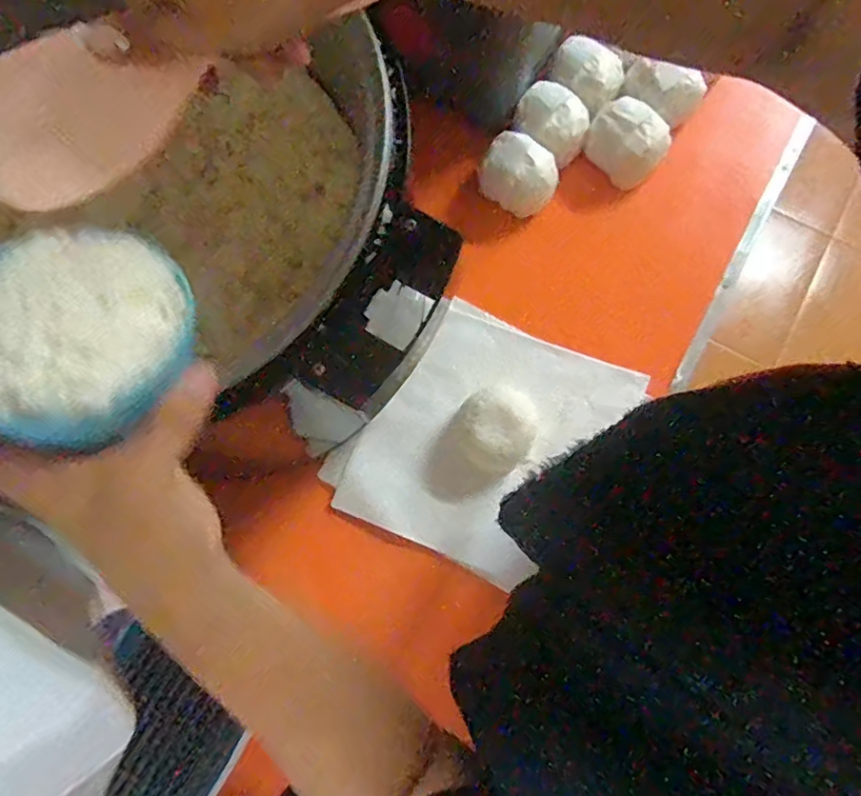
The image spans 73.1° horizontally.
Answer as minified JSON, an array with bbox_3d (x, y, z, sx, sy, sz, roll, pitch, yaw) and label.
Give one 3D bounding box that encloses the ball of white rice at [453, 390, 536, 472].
[{"bbox_3d":[0.069,0.030,0.608,0.079,0.048,0.082,0,79,0],"label":"ball of white rice"}]

